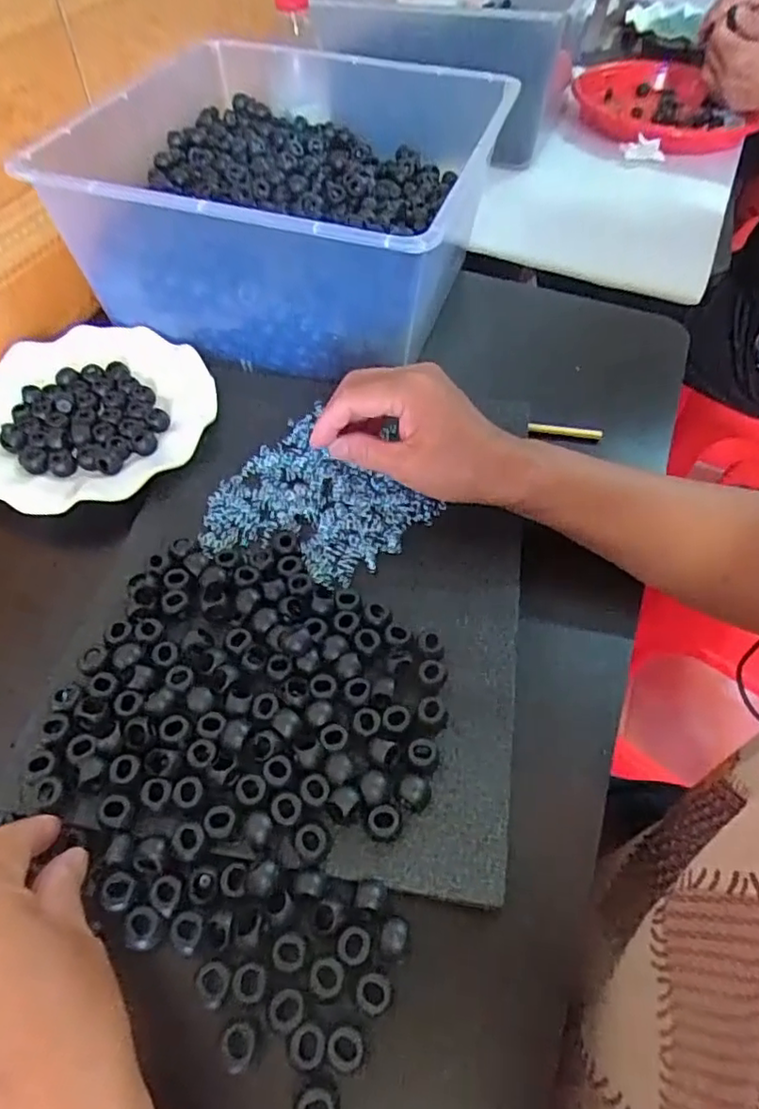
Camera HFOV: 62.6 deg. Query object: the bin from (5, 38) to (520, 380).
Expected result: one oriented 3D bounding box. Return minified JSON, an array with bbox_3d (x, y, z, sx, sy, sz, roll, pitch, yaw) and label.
[{"bbox_3d":[-0.062,-0.328,0.545,0.299,0.131,0.384,16,55,10],"label":"bin"}]

